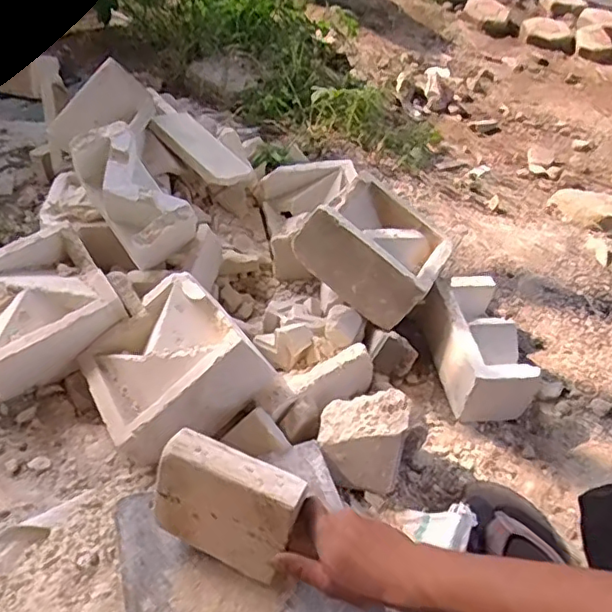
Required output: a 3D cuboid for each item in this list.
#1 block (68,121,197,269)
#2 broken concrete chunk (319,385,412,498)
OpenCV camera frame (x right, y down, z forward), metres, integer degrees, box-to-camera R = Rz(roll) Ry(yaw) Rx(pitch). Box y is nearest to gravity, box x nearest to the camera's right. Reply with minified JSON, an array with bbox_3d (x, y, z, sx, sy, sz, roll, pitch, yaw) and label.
[{"bbox_3d":[-0.269,-0.172,0.925,0.105,0.099,0.220,-34,81,-16],"label":"block"},{"bbox_3d":[0.070,0.164,0.749,0.106,0.067,0.108,13,45,8],"label":"broken concrete chunk"}]

